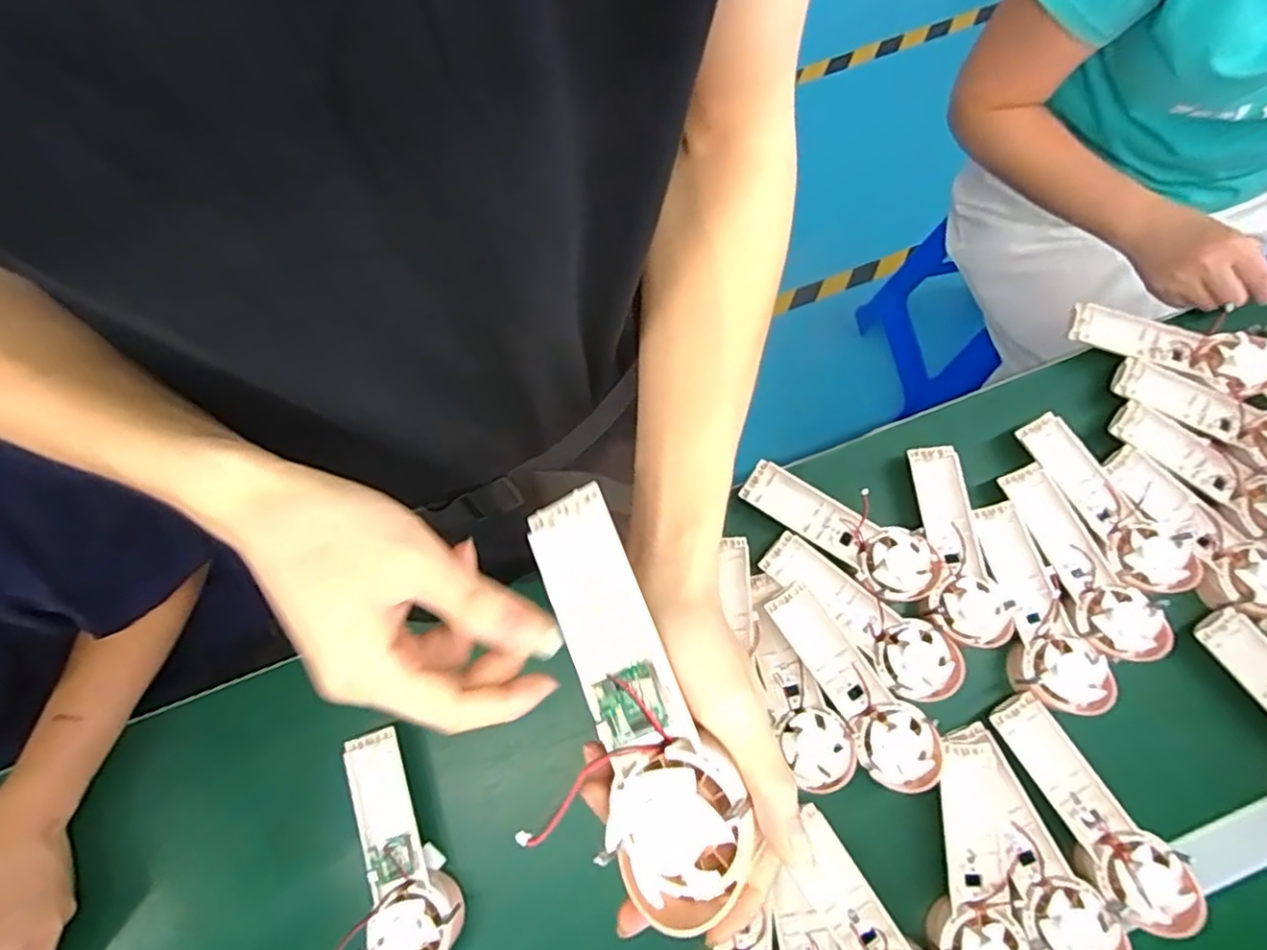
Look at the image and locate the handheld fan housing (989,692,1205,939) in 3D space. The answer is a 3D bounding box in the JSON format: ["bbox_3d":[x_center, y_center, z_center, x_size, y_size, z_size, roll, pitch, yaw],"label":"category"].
[{"bbox_3d":[0.344,0.256,0.505,0.063,0.033,0.174,-34,76,-8],"label":"handheld fan housing"}]

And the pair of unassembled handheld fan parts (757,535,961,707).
[{"bbox_3d":[0.189,0.115,0.554,0.175,0.028,0.057,42,79,12],"label":"pair of unassembled handheld fan parts"}]

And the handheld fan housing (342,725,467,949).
[{"bbox_3d":[-0.186,0.291,0.513,0.060,0.041,0.173,-26,75,-6],"label":"handheld fan housing"}]

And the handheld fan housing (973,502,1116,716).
[{"bbox_3d":[0.332,0.105,0.544,0.055,0.030,0.172,-11,74,-1],"label":"handheld fan housing"}]

